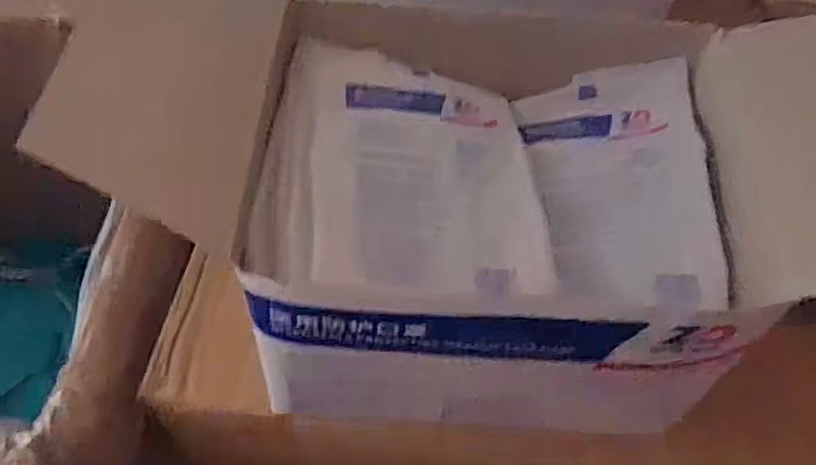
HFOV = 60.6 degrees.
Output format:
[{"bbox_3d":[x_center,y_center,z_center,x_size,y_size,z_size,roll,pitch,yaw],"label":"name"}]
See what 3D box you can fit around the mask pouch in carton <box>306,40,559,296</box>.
[{"bbox_3d":[0.010,-0.040,0.400,0.131,0.011,0.168,6,54,-18],"label":"mask pouch in carton"}]

